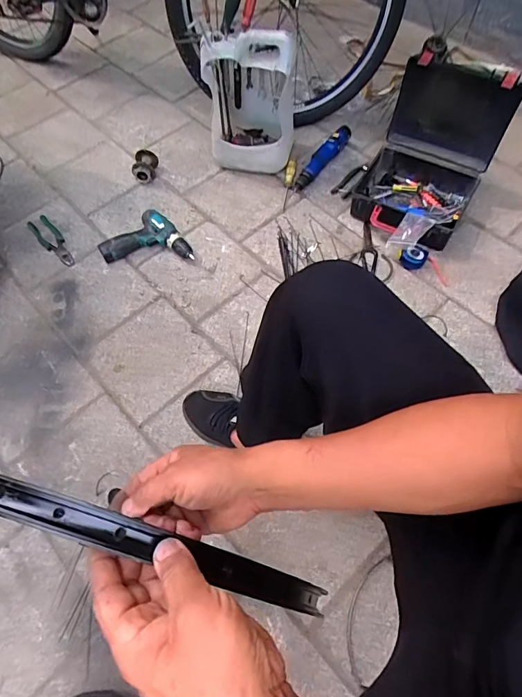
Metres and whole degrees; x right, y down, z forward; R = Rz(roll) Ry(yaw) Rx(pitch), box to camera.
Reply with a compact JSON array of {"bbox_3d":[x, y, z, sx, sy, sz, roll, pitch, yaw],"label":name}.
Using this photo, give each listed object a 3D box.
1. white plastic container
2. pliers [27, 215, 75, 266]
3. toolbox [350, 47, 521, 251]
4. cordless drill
[{"bbox_3d":[-0.026,-0.686,1.210,0.236,0.360,0.192,4,52,6],"label":"white plastic container"},{"bbox_3d":[-0.567,-0.293,1.195,0.059,0.023,0.193,-36,66,-16],"label":"pliers"},{"bbox_3d":[0.423,-0.480,1.142,0.288,0.337,0.318,27,66,16],"label":"toolbox"},{"bbox_3d":[-0.305,-0.301,1.182,0.244,0.058,0.132,-3,61,1],"label":"cordless drill"}]

